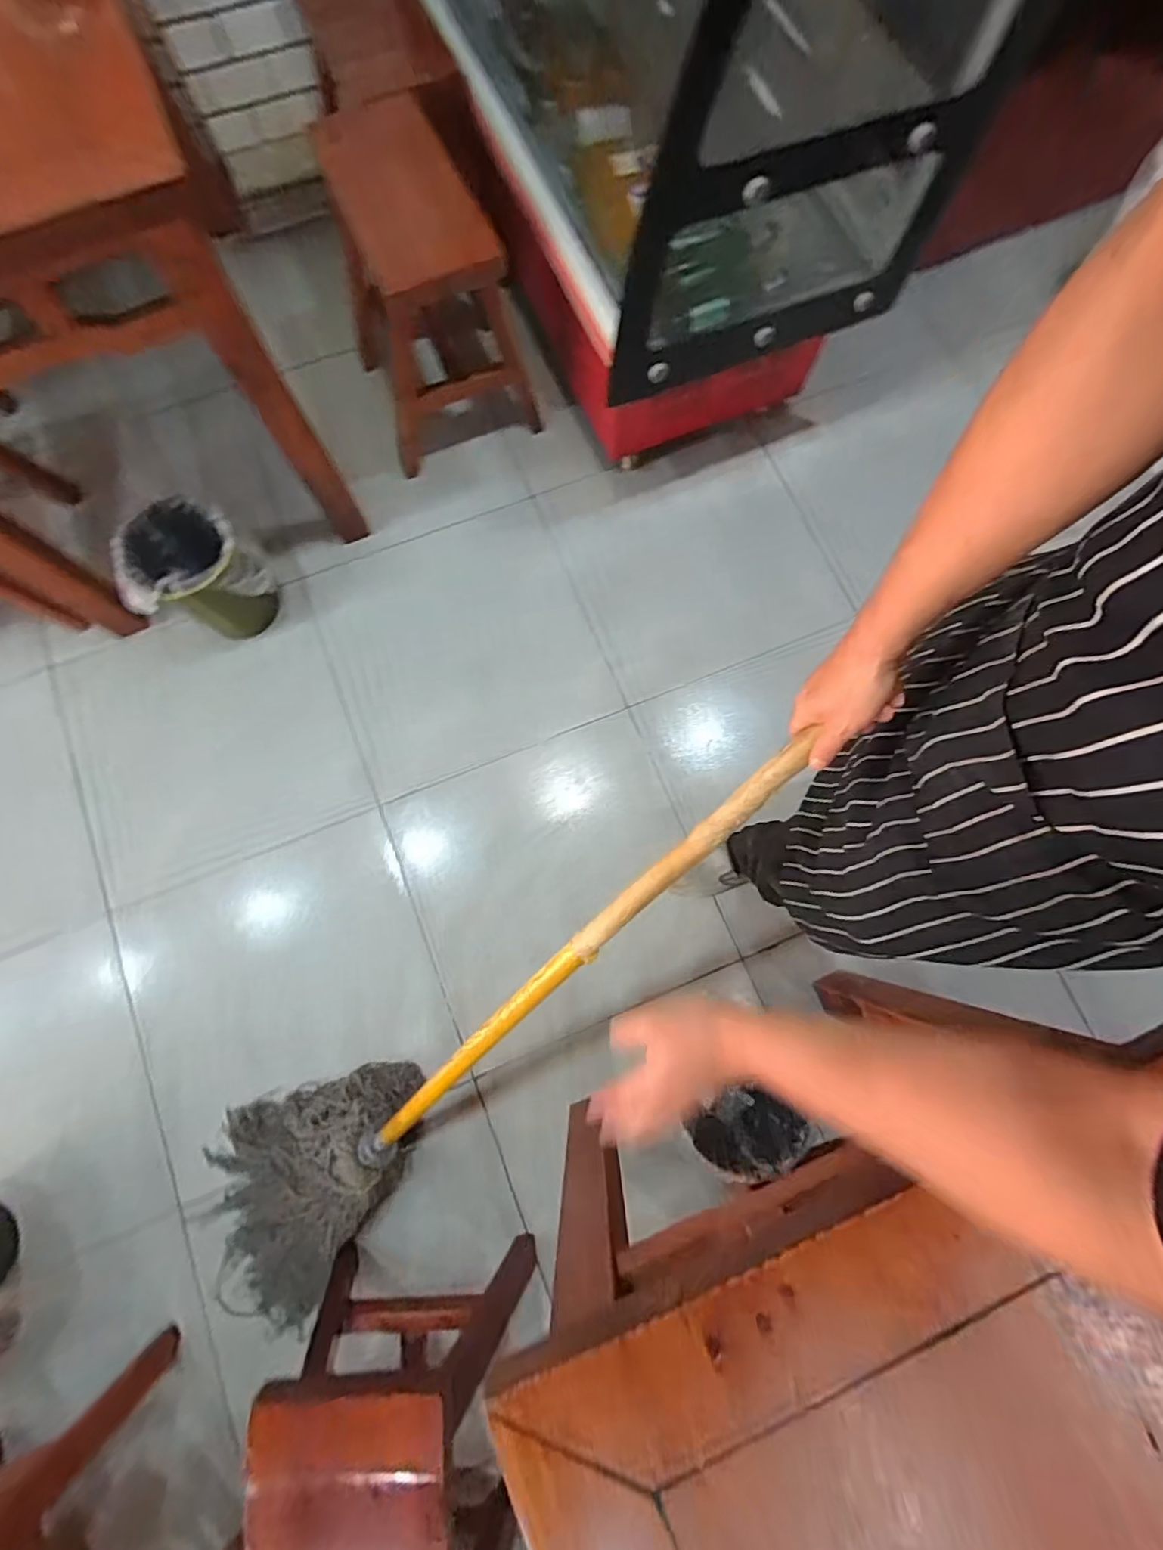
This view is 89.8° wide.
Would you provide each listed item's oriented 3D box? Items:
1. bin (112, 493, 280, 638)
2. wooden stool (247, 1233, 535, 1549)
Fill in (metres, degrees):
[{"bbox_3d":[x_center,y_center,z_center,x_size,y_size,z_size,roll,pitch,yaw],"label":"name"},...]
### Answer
[{"bbox_3d":[-0.821,-0.411,1.264,0.243,0.246,0.229,0,78,0],"label":"bin"},{"bbox_3d":[-0.259,0.990,0.823,0.342,0.415,0.455,-4,78,-1],"label":"wooden stool"}]

